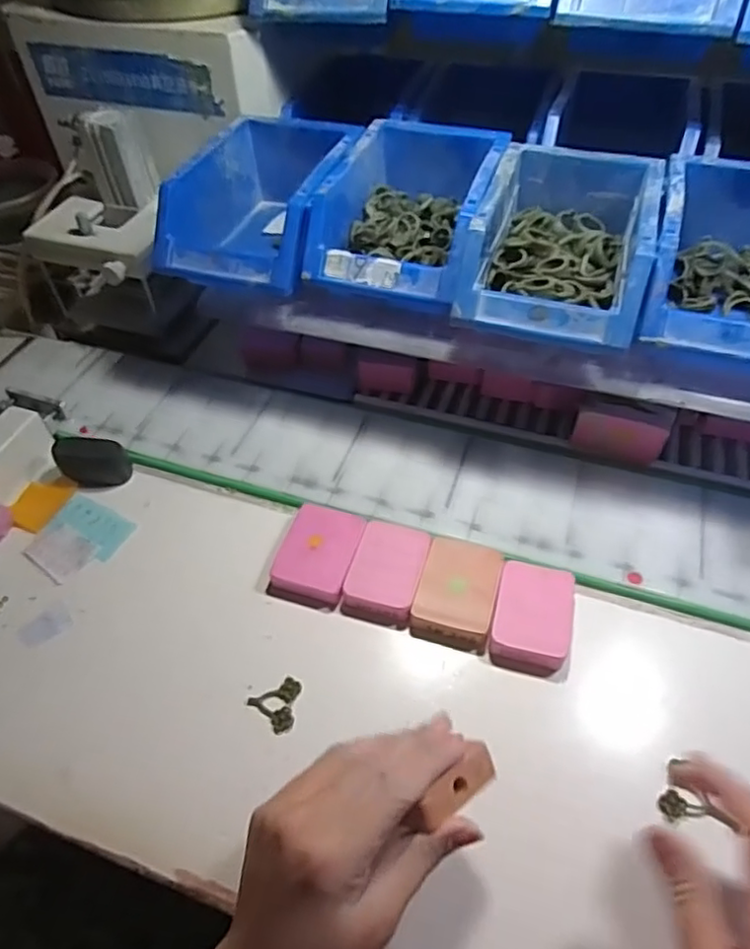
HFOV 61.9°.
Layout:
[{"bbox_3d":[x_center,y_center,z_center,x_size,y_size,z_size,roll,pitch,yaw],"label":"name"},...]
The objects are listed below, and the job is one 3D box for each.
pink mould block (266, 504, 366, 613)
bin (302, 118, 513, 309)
[{"bbox_3d":[-0.043,0.060,0.468,0.056,0.015,0.073,12,52,12],"label":"pink mould block"},{"bbox_3d":[0.031,-0.212,0.517,0.120,0.080,0.188,14,51,14],"label":"bin"}]

